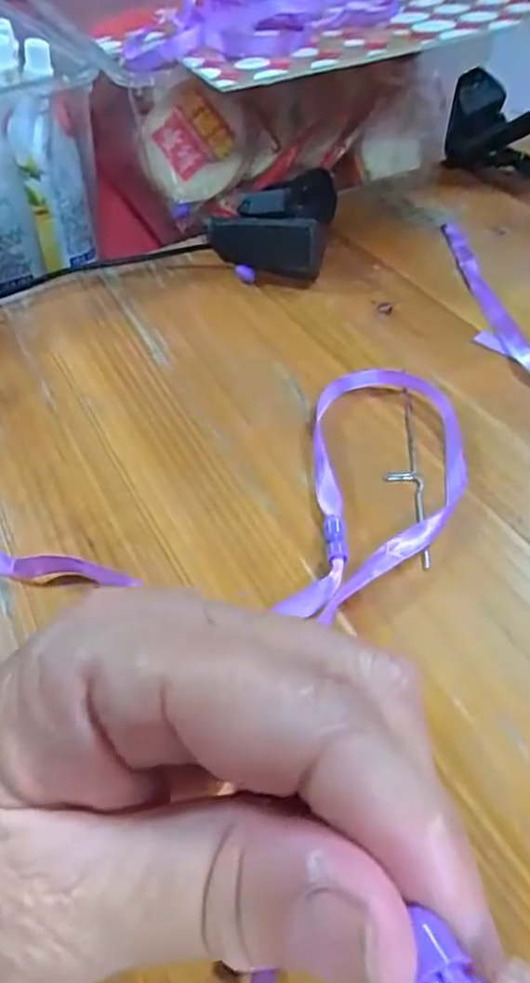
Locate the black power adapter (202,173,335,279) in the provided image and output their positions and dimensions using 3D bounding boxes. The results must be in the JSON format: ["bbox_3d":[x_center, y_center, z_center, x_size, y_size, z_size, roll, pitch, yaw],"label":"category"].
[{"bbox_3d":[0.001,-0.166,0.403,0.078,0.050,0.034,17,52,18],"label":"black power adapter"}]

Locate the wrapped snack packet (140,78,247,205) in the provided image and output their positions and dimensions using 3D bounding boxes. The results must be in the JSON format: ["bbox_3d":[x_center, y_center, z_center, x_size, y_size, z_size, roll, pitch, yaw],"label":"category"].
[{"bbox_3d":[-0.055,-0.255,0.473,0.080,0.073,0.033,42,25,-1],"label":"wrapped snack packet"}]

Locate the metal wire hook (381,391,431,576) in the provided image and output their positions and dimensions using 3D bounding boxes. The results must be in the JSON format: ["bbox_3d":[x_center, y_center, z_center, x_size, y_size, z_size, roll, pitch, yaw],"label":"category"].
[{"bbox_3d":[0.063,-0.011,0.296,0.016,0.004,0.107,0,49,4],"label":"metal wire hook"}]

